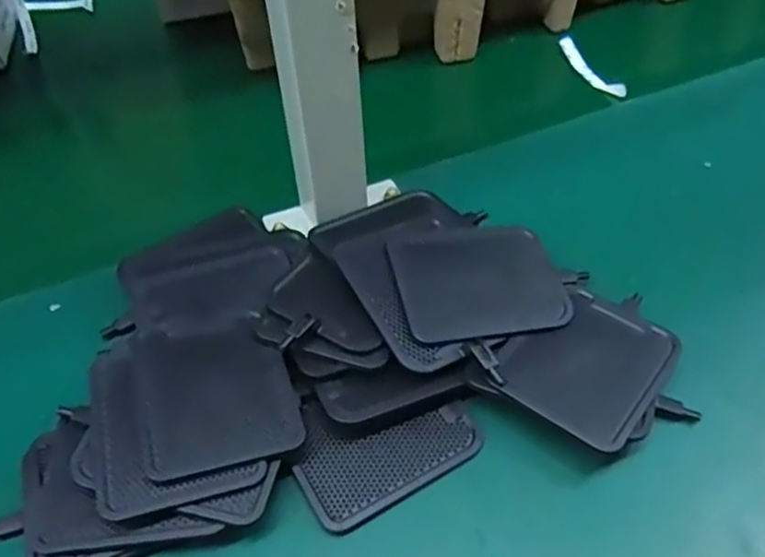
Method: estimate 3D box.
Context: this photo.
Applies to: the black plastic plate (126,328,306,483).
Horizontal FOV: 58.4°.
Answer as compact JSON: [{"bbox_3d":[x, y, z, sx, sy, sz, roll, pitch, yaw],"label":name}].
[{"bbox_3d":[-0.089,0.060,0.367,0.078,0.004,0.091,-10,49,-21],"label":"black plastic plate"}]

